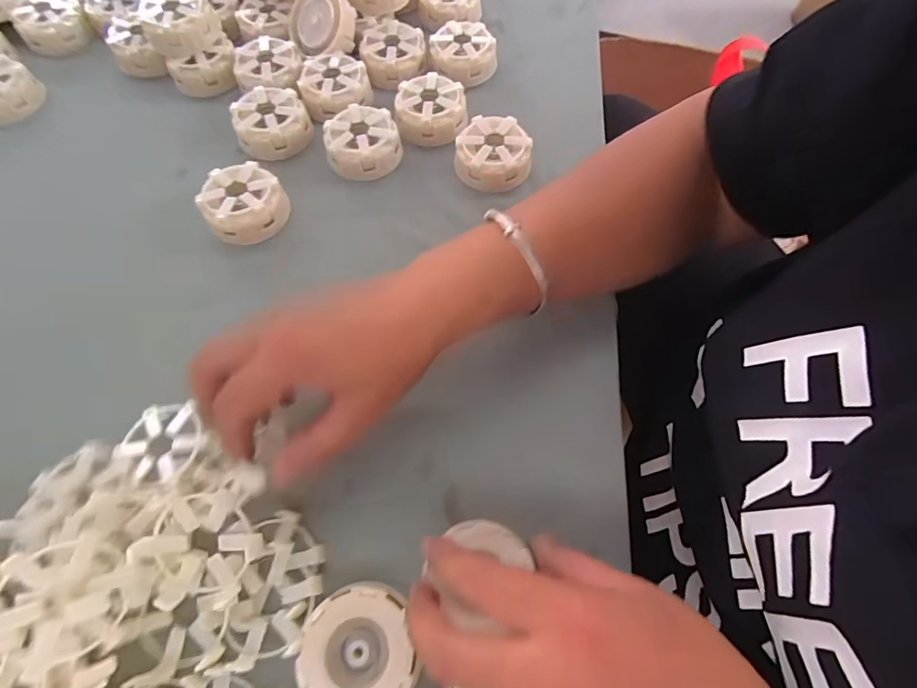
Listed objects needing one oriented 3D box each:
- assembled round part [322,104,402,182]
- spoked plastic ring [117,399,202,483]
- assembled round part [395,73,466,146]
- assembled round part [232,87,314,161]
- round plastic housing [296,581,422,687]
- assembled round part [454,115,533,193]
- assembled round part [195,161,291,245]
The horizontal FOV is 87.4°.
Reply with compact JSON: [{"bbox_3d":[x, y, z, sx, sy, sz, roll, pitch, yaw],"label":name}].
[{"bbox_3d":[-0.082,-0.170,0.408,0.059,0.032,0.054,0,65,0],"label":"assembled round part"},{"bbox_3d":[-0.175,0.056,0.286,0.046,0.009,0.049,0,65,0],"label":"spoked plastic ring"},{"bbox_3d":[-0.025,-0.205,0.424,0.059,0.037,0.050,-10,65,-5],"label":"assembled round part"},{"bbox_3d":[-0.161,-0.191,0.415,0.060,0.029,0.059,0,65,0],"label":"assembled round part"},{"bbox_3d":[-0.053,0.159,0.249,0.056,0.020,0.060,-16,66,-8],"label":"round plastic housing"},{"bbox_3d":[0.029,-0.158,0.405,0.060,0.032,0.057,0,65,0],"label":"assembled round part"},{"bbox_3d":[-0.167,-0.110,0.375,0.060,0.026,0.058,0,65,0],"label":"assembled round part"}]

